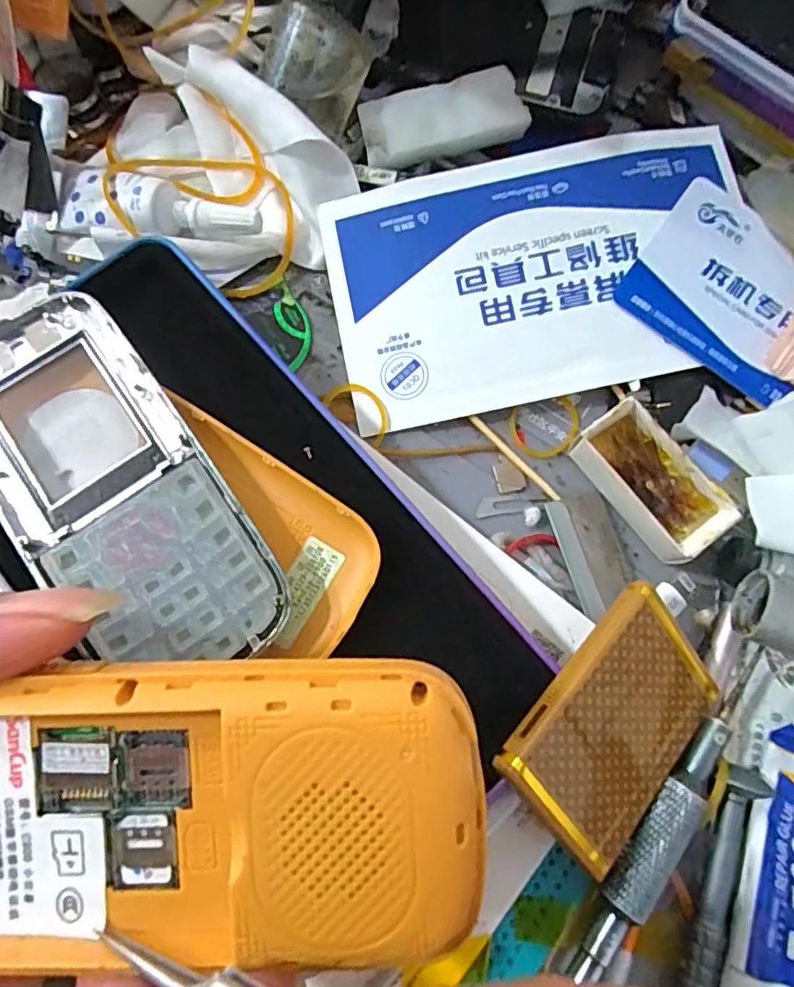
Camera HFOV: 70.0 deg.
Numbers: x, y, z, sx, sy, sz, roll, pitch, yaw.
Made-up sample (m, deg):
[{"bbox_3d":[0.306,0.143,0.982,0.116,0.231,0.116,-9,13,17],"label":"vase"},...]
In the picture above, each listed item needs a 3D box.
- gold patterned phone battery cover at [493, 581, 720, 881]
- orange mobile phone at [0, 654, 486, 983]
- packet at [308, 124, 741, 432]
[{"bbox_3d":[0.055,0.057,0.142,0.060,0.004,0.045,-43,106,-21],"label":"gold patterned phone battery cover"},{"bbox_3d":[-0.042,0.056,0.098,0.110,0.011,0.053,-5,92,6],"label":"orange mobile phone"},{"bbox_3d":[0.045,-0.072,0.188,0.133,0.006,0.081,-12,84,2],"label":"packet"}]

